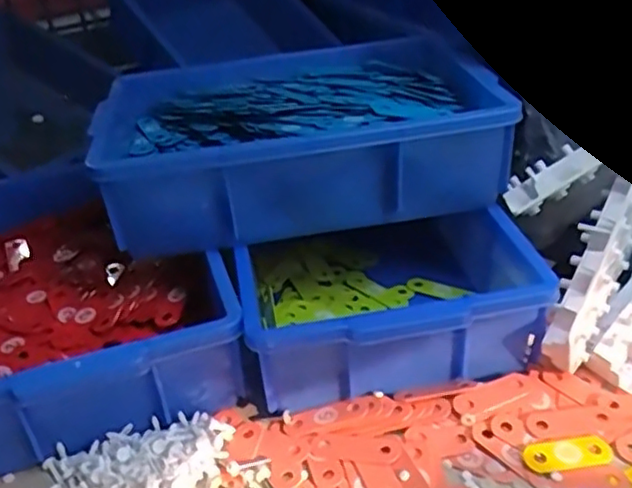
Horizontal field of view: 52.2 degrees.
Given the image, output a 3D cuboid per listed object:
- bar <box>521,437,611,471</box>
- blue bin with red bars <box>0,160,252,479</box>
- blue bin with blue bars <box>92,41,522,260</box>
[{"bbox_3d":[0.181,0.151,0.462,0.062,0.004,0.023,-8,33,-4],"label":"bar"},{"bbox_3d":[-0.218,0.038,0.607,0.234,0.097,0.343,-14,34,-13],"label":"blue bin with red bars"},{"bbox_3d":[-0.022,-0.110,0.644,0.340,0.092,0.259,-9,33,-7],"label":"blue bin with blue bars"}]

